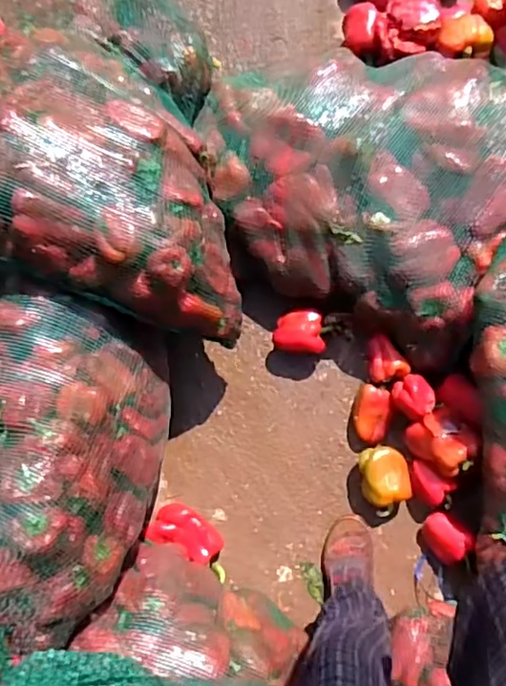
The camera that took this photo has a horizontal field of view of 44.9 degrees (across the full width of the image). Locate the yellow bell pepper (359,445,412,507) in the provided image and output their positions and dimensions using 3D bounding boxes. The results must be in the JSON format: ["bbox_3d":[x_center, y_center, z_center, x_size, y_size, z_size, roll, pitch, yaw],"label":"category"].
[{"bbox_3d":[0.242,0.243,1.120,0.086,0.063,0.110,-9,86,5],"label":"yellow bell pepper"}]

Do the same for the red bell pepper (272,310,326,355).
[{"bbox_3d":[0.088,-0.022,1.157,0.101,0.082,0.082,7,87,6],"label":"red bell pepper"}]

